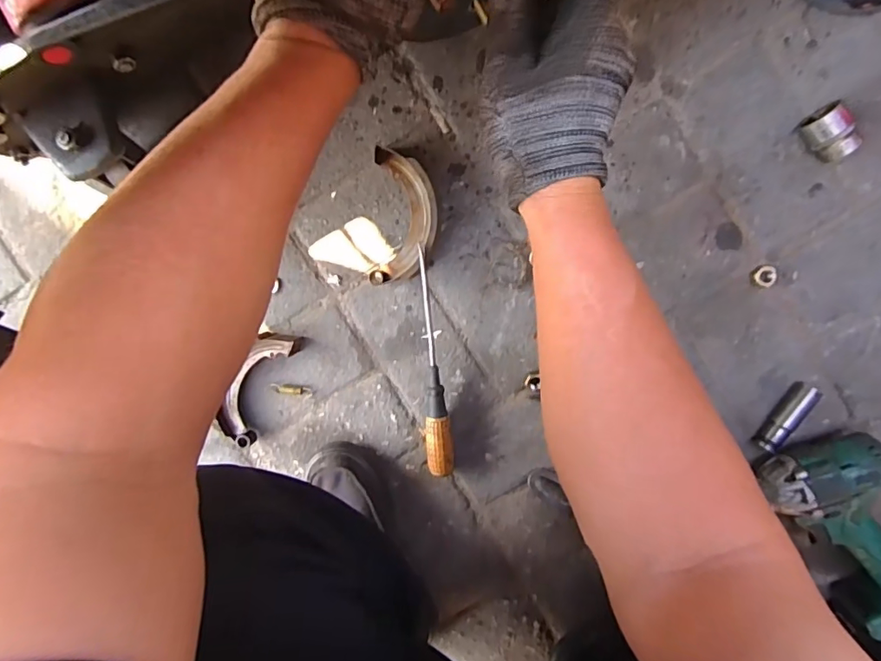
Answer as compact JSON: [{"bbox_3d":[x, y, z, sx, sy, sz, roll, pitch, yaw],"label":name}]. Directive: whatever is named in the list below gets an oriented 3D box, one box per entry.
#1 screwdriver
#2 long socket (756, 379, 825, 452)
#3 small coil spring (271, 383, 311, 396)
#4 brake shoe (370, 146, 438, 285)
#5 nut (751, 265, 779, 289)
[{"bbox_3d":[-0.003,0.037,0.561,0.028,0.035,0.245,-1,97,7],"label":"screwdriver"},{"bbox_3d":[0.363,0.091,0.539,0.024,0.019,0.079,33,100,1],"label":"long socket"},{"bbox_3d":[-0.174,0.068,0.597,0.044,0.008,0.012,7,98,-7],"label":"small coil spring"},{"bbox_3d":[-0.037,-0.117,0.548,0.067,0.034,0.135,6,98,6],"label":"brake shoe"},{"bbox_3d":[0.334,-0.056,0.531,0.025,0.007,0.023,1,97,6],"label":"nut"}]

